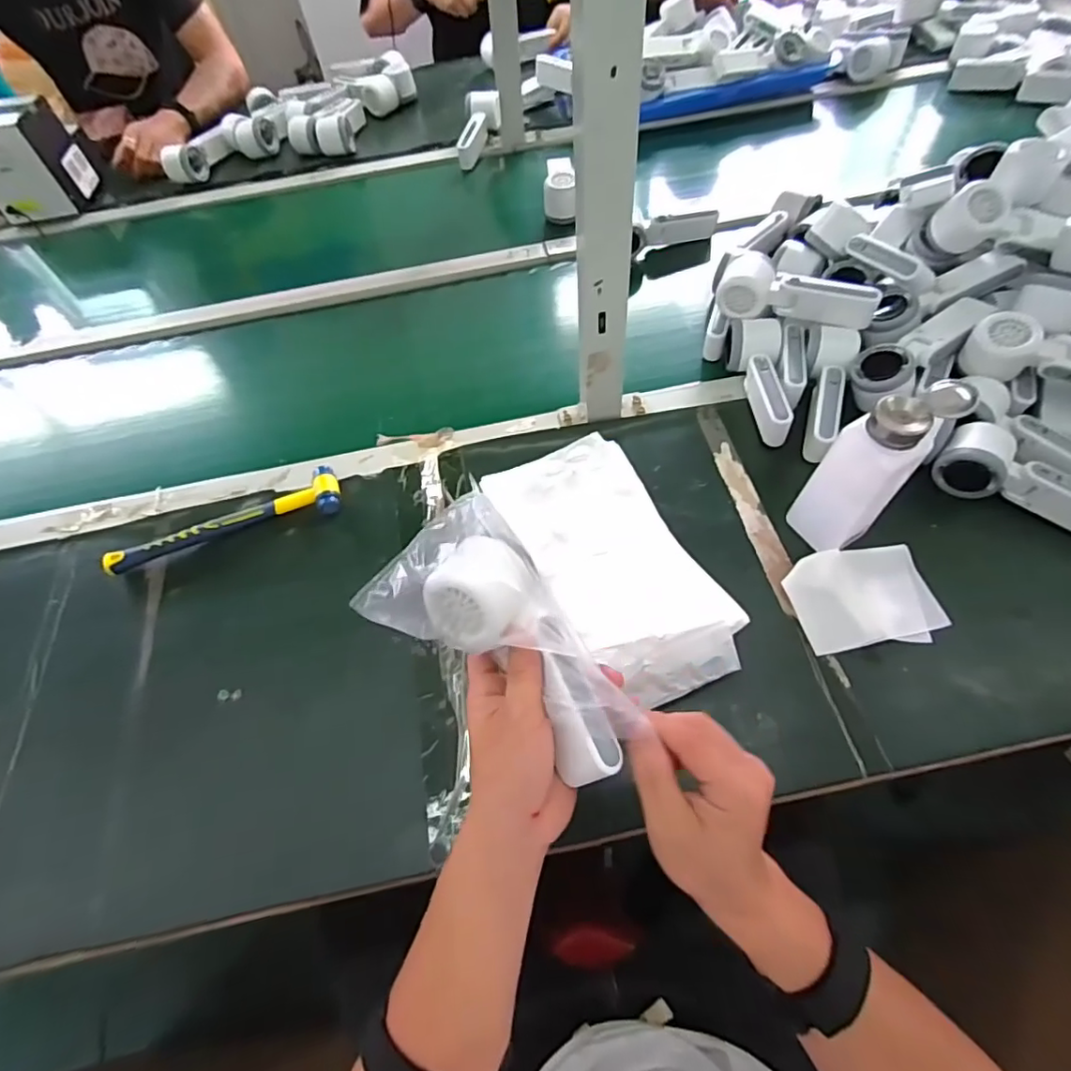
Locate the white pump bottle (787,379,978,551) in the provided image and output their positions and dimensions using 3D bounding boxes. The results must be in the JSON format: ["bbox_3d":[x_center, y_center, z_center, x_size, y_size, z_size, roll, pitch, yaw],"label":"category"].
[{"bbox_3d":[0.286,-0.056,0.490,0.064,0.182,0.059,-35,63,-15],"label":"white pump bottle"}]

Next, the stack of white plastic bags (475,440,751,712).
[{"bbox_3d":[0.065,0.032,0.518,0.157,0.071,0.250,-28,61,-12],"label":"stack of white plastic bags"}]

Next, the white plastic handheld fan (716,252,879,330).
[{"bbox_3d":[0.301,-0.285,0.654,0.171,0.043,0.077,18,62,15],"label":"white plastic handheld fan"}]

